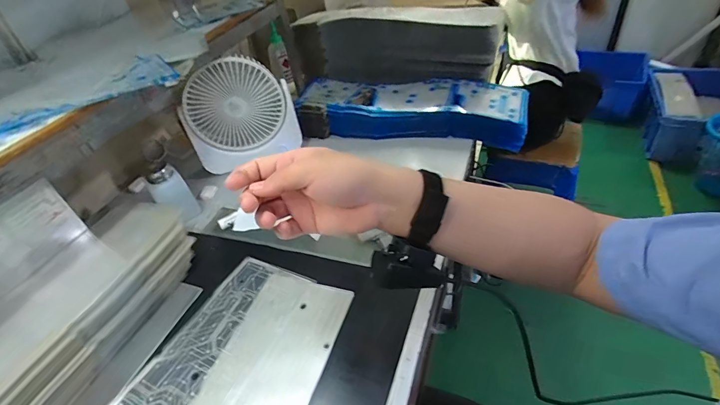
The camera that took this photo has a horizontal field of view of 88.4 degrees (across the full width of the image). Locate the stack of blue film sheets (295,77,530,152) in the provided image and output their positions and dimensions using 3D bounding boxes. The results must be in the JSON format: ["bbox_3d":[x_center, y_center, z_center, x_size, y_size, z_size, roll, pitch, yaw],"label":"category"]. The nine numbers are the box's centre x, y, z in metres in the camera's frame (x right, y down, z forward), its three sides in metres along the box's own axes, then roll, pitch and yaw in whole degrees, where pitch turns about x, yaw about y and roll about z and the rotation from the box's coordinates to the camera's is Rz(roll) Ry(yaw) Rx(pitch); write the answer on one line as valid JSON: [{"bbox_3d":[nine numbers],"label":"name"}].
[{"bbox_3d":[0.095,-0.185,0.733,0.438,0.063,0.147,3,44,13],"label":"stack of blue film sheets"}]

